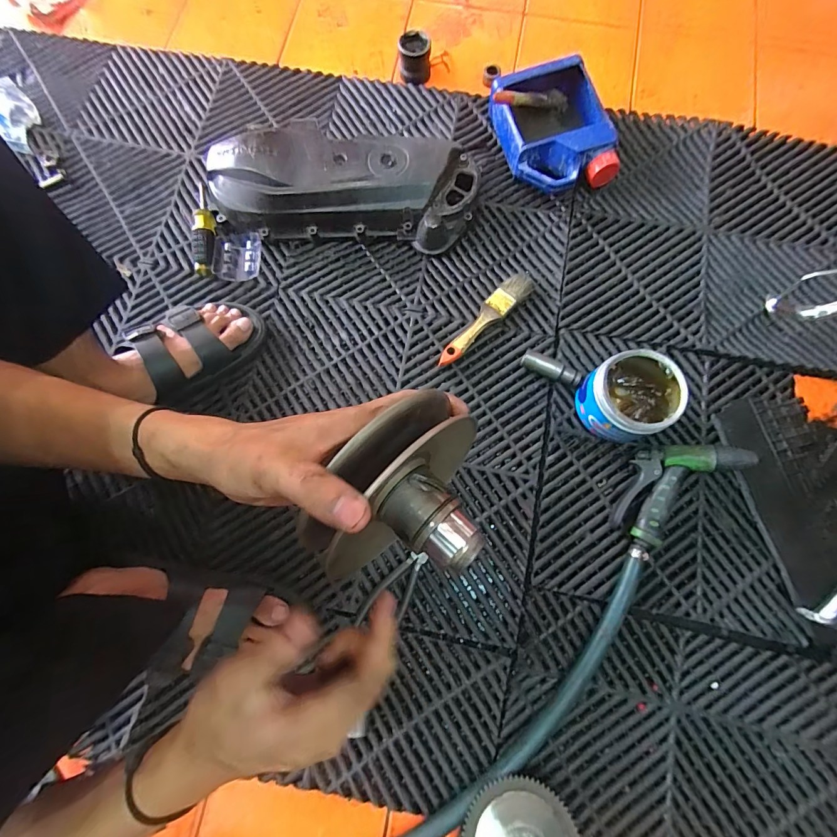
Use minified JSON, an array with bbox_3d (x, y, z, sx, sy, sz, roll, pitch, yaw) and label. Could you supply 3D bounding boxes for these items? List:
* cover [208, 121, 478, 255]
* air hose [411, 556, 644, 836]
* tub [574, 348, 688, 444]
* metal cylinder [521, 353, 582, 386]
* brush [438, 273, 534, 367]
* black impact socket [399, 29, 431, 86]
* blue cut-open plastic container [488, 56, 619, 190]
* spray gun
[{"bbox_3d":[-0.106,-0.337,0.566,0.379,0.083,0.146,5,78,2],"label":"cover"},{"bbox_3d":[0.068,0.372,0.433,0.557,0.027,0.093,-37,79,-7],"label":"air hose"},{"bbox_3d":[0.263,-0.025,0.491,0.104,0.081,0.095,0,77,1],"label":"tub"},{"bbox_3d":[0.179,-0.066,0.533,0.080,0.025,0.021,24,79,6],"label":"metal cylinder"},{"bbox_3d":[0.091,-0.140,0.549,0.175,0.020,0.035,-42,80,-8],"label":"brush"},{"bbox_3d":[-0.006,-0.587,0.634,0.051,0.050,0.050,0,77,1],"label":"black impact socket"},{"bbox_3d":[0.200,-0.430,0.588,0.166,0.074,0.184,-7,77,0],"label":"blue cut-open plastic container"},{"bbox_3d":[0.303,0.081,0.477,0.174,0.058,0.088,-42,80,-8],"label":"spray gun"}]

